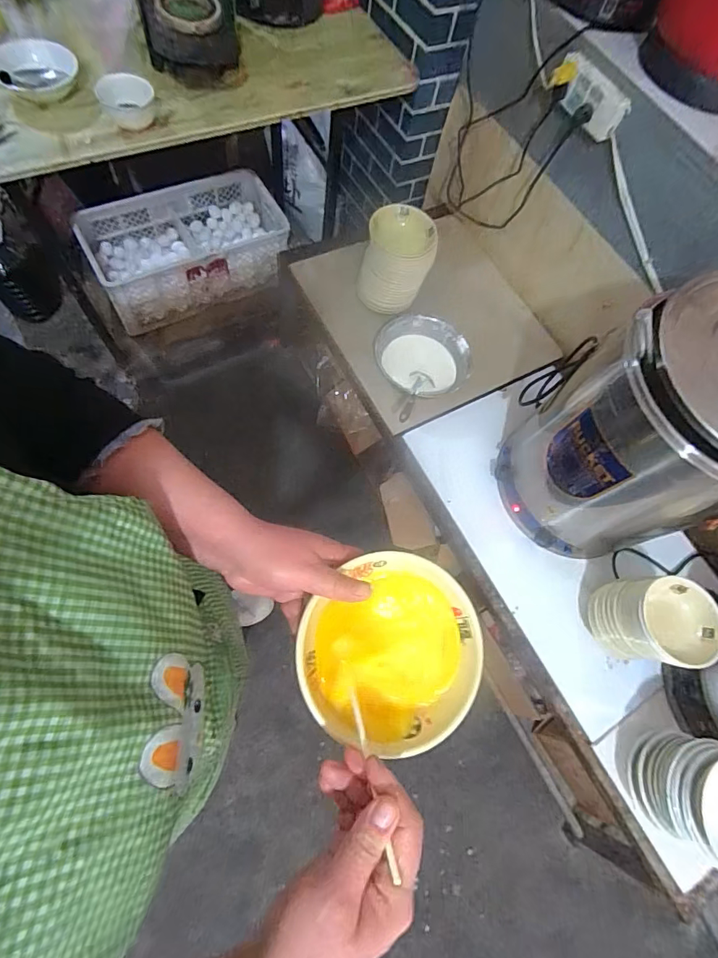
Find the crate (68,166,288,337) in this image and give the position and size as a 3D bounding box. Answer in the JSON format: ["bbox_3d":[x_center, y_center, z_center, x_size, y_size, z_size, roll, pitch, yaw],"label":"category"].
[{"bbox_3d":[-0.600,-0.820,1.621,0.675,0.223,0.347,-22,74,-16],"label":"crate"}]

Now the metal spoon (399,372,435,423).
[{"bbox_3d":[0.133,-0.189,1.075,0.060,0.039,0.214,18,39,6],"label":"metal spoon"}]

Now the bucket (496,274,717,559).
[{"bbox_3d":[0.557,-0.108,0.909,0.413,0.467,0.426,3,69,-7],"label":"bucket"}]

